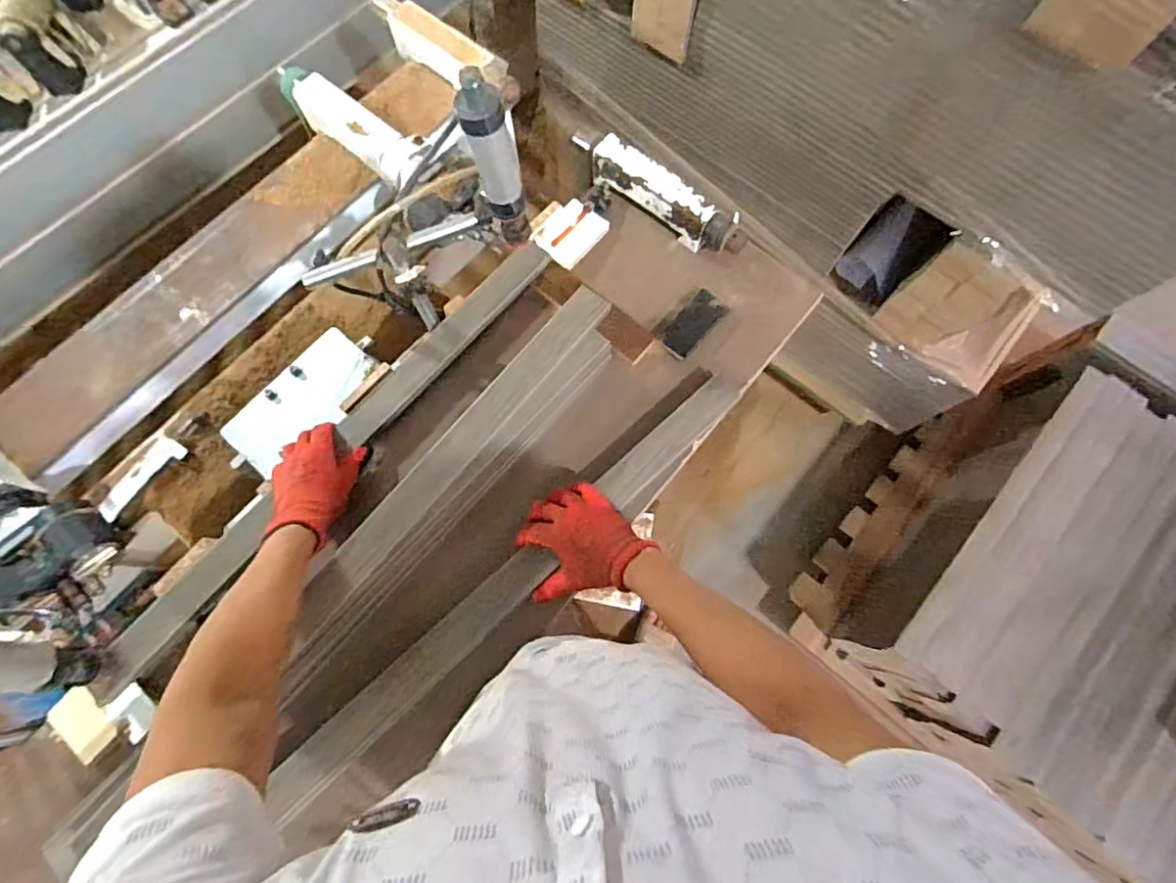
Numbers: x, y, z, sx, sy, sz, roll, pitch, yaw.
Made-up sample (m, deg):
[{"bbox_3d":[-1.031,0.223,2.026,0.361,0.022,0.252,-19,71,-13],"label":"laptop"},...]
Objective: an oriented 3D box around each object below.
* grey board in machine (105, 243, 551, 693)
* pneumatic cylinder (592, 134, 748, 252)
[{"bbox_3d":[-0.313,-0.003,0.747,0.042,0.032,0.745,39,78,11],"label":"grey board in machine"},{"bbox_3d":[0.118,-0.357,0.844,0.254,0.063,0.043,37,76,10],"label":"pneumatic cylinder"}]

